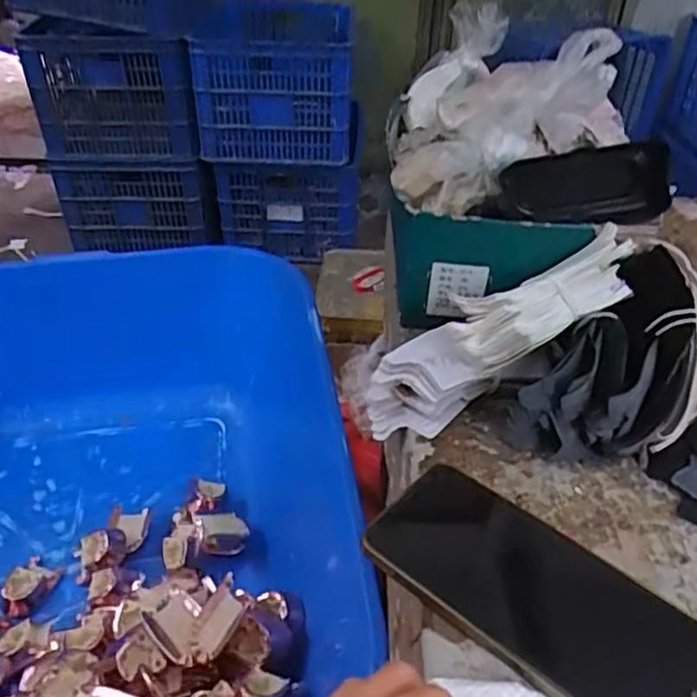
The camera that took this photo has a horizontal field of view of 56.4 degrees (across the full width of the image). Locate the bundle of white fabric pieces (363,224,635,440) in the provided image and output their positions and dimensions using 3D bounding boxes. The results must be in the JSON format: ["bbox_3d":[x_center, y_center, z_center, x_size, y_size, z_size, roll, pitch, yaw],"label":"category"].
[{"bbox_3d":[0.098,-0.012,0.419,0.210,0.054,0.059,-33,42,1],"label":"bundle of white fabric pieces"}]

